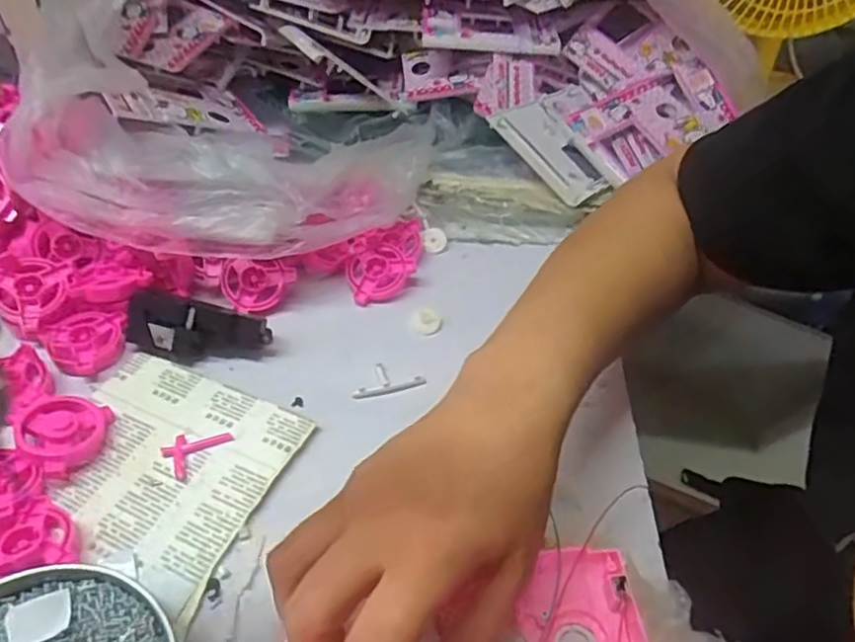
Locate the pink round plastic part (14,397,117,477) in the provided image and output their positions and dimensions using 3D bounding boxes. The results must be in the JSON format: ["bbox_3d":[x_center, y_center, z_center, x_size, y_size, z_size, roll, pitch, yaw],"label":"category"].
[{"bbox_3d":[-0.222,0.066,0.395,0.050,0.015,0.050,16,38,-13],"label":"pink round plastic part"}]

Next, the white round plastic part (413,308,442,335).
[{"bbox_3d":[0.000,0.000,0.490,0.022,0.004,0.025,3,44,0],"label":"white round plastic part"}]

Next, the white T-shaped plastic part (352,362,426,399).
[{"bbox_3d":[-0.029,0.039,0.446,0.049,0.004,0.025,-12,46,-15],"label":"white T-shaped plastic part"}]

